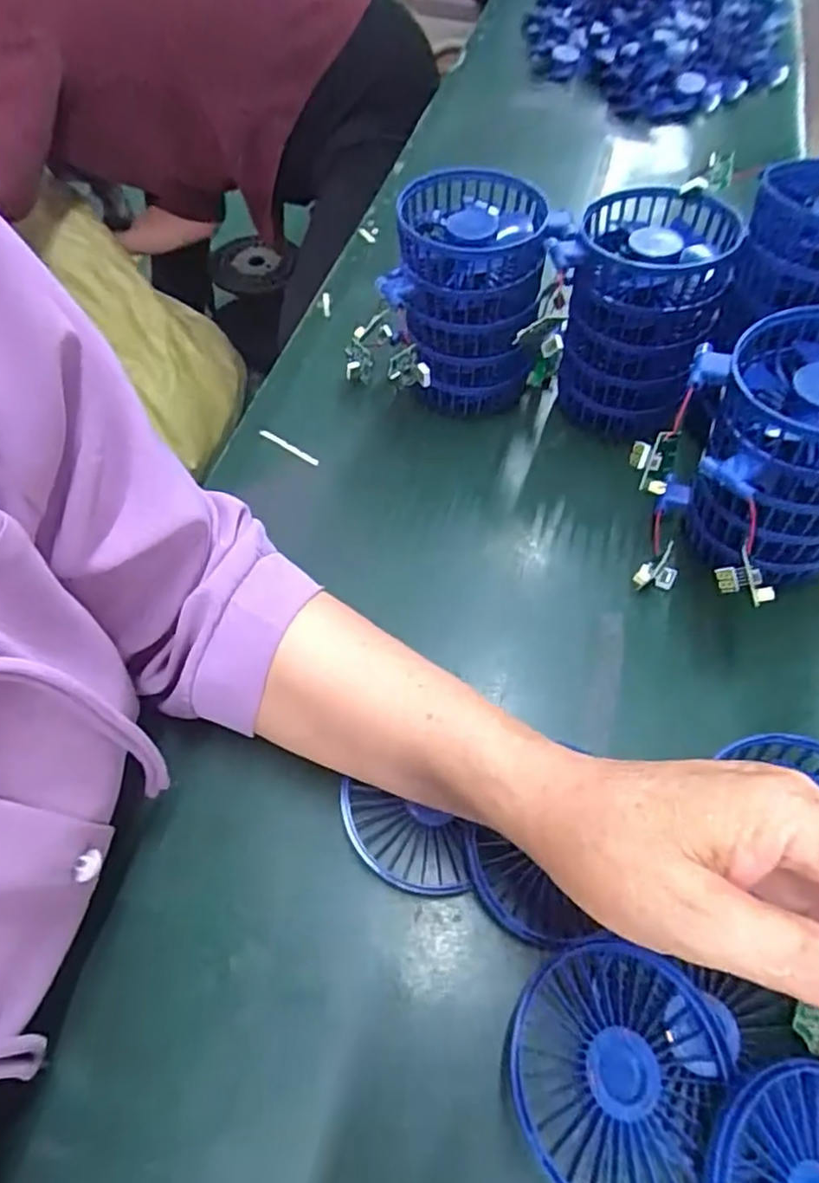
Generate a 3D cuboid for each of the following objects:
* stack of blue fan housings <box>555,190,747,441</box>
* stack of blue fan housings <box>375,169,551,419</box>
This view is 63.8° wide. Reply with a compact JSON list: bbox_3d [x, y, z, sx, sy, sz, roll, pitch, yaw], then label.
[{"bbox_3d":[0.144,-0.177,0.431,0.091,0.124,0.091,13,59,8],"label":"stack of blue fan housings"},{"bbox_3d":[0.036,-0.191,0.445,0.096,0.126,0.100,5,58,3],"label":"stack of blue fan housings"}]

